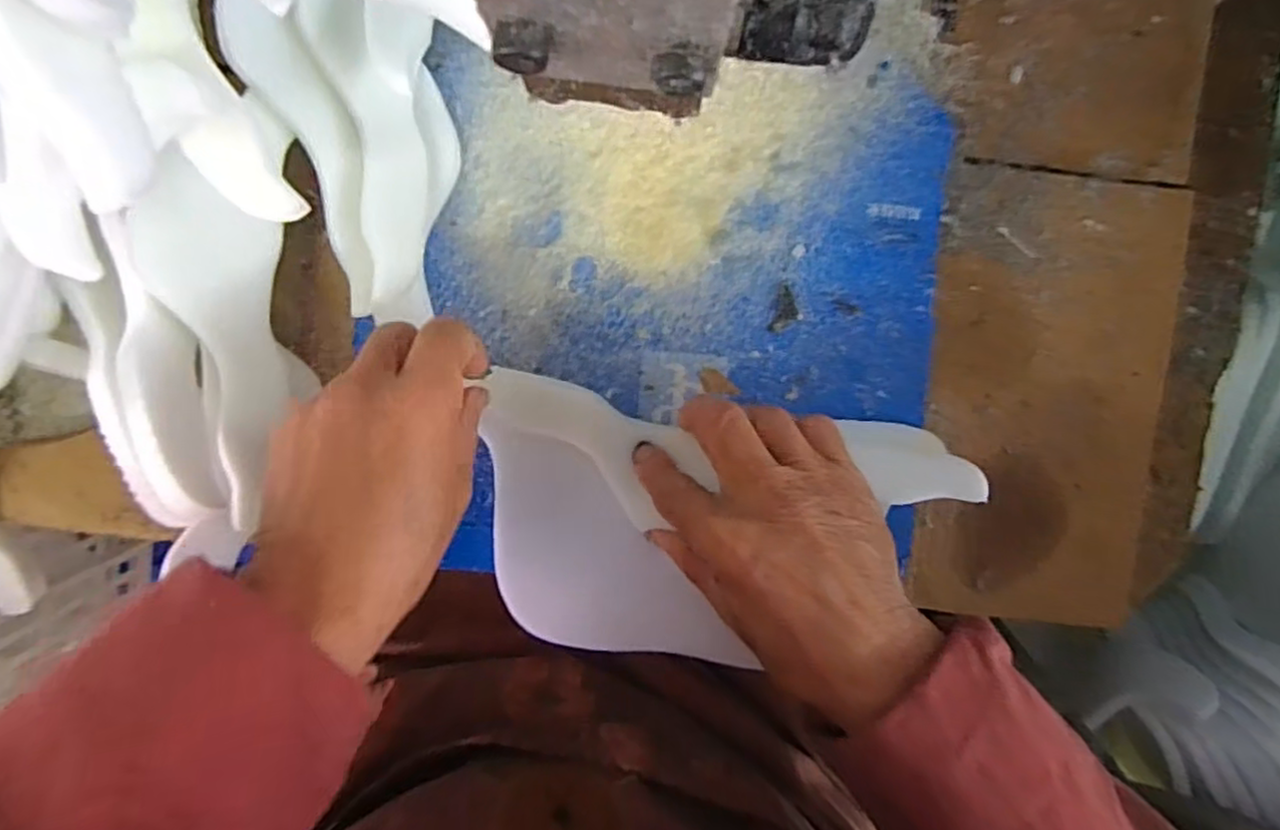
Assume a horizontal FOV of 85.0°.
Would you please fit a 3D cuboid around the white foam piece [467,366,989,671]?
[{"bbox_3d":[0.044,0.065,0.369,0.252,0.023,0.140,8,94,-4],"label":"white foam piece"}]

